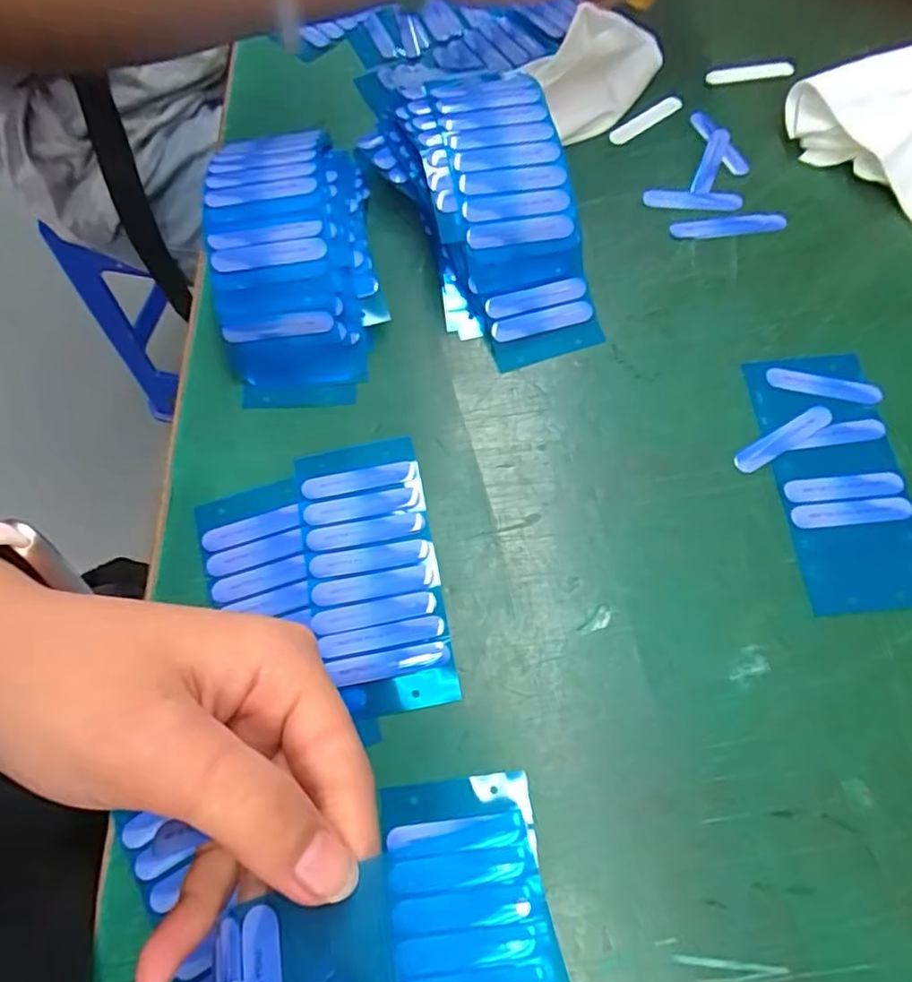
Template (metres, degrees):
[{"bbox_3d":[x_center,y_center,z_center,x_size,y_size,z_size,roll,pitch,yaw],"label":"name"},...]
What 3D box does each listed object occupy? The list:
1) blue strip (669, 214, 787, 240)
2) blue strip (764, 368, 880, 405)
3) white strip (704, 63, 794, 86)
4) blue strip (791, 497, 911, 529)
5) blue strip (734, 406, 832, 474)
[{"bbox_3d":[0.144,-0.140,0.331,0.059,0.004,0.011,-4,68,1],"label":"blue strip"},{"bbox_3d":[0.173,-0.050,0.294,0.050,0.004,0.010,15,70,9],"label":"blue strip"},{"bbox_3d":[0.175,-0.249,0.373,0.052,0.004,0.008,-7,68,0],"label":"white strip"},{"bbox_3d":[0.172,0.009,0.271,0.050,0.004,0.011,-5,68,1],"label":"blue strip"},{"bbox_3d":[0.149,-0.024,0.284,0.051,0.004,0.011,-30,70,-9],"label":"blue strip"}]

